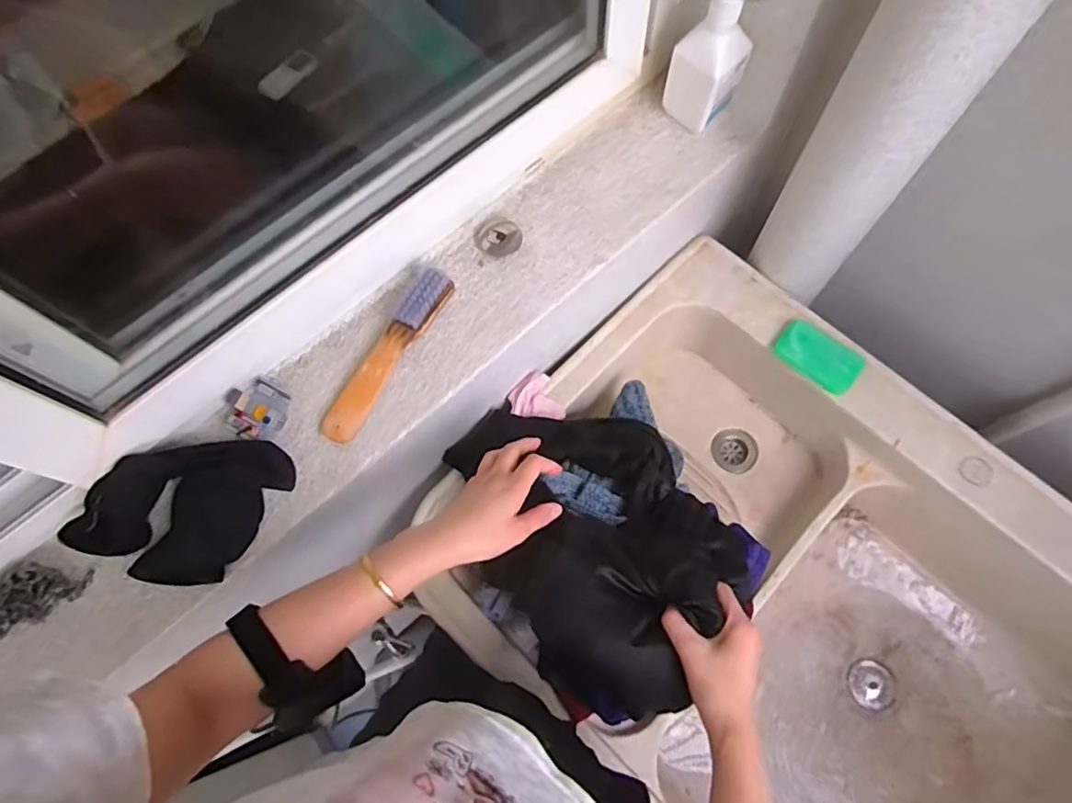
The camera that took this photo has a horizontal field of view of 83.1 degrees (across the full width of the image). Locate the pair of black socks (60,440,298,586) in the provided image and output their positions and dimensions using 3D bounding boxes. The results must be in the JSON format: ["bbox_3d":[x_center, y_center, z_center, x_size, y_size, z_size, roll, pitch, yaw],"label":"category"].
[{"bbox_3d":[-0.323,0.090,0.555,0.135,0.052,0.151,25,73,10],"label":"pair of black socks"}]

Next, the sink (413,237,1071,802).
[{"bbox_3d":[0.331,0.271,0.758,0.824,0.278,0.595,42,77,15],"label":"sink"}]

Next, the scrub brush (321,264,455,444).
[{"bbox_3d":[-0.152,-0.051,0.616,0.034,0.036,0.200,28,73,11],"label":"scrub brush"}]

